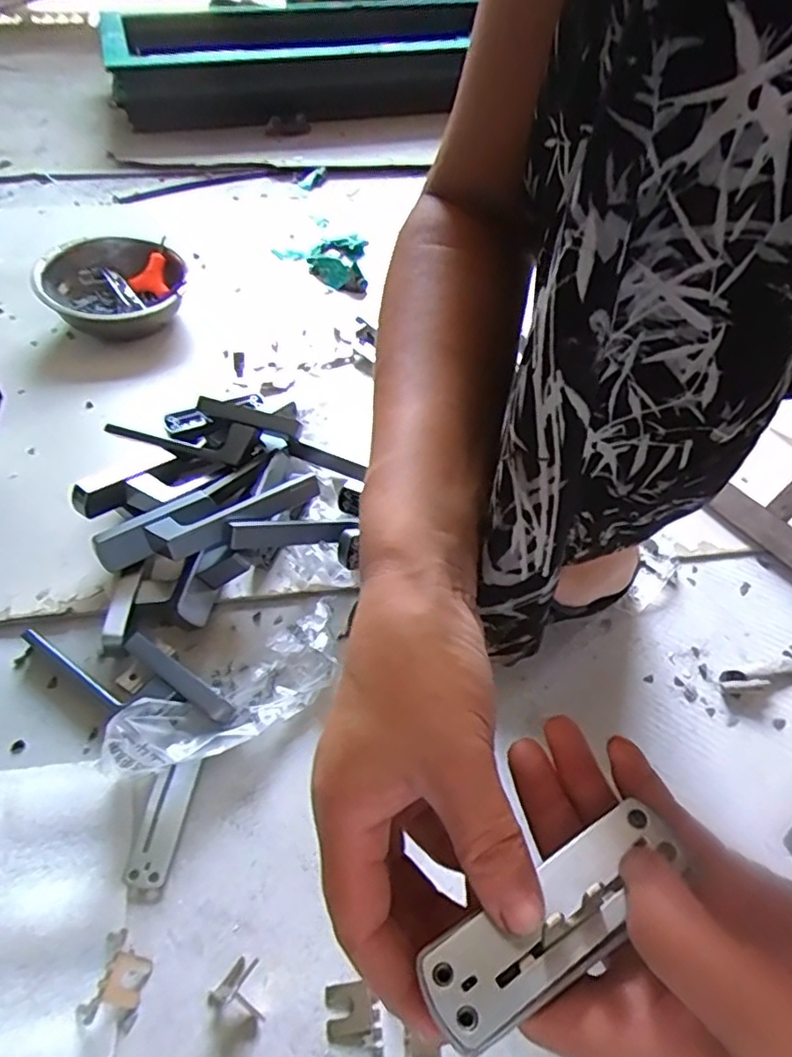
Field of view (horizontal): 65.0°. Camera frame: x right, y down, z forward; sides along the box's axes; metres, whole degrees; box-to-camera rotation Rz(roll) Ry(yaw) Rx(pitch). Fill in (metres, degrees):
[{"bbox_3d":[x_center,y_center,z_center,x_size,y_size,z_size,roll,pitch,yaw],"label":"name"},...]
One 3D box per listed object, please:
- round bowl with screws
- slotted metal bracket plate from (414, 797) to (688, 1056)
[{"bbox_3d":[-0.352,-0.303,0.785,0.163,0.070,0.168,1,50,-1],"label":"round bowl with screws"},{"bbox_3d":[0.052,0.127,0.204,0.093,0.005,0.032,-32,57,-19],"label":"slotted metal bracket plate"}]

